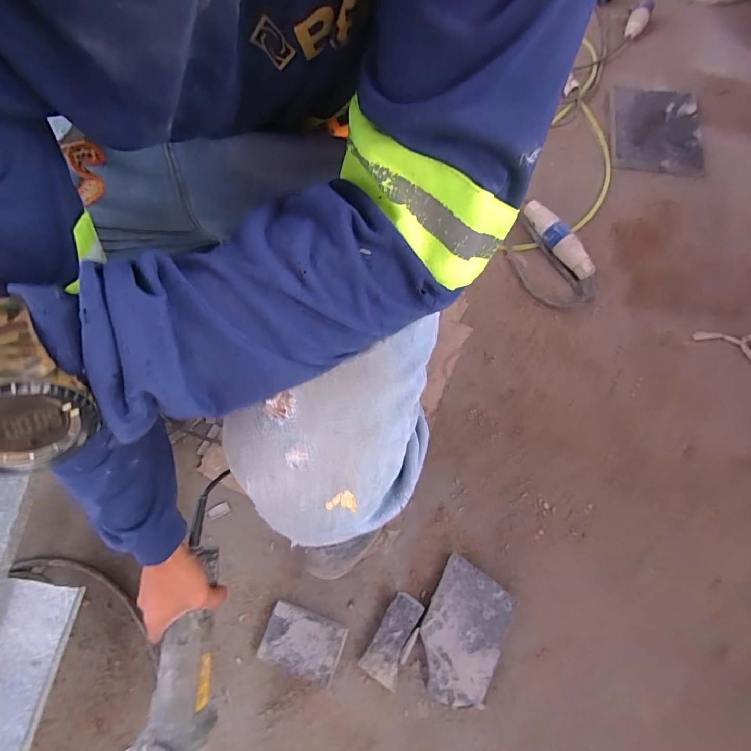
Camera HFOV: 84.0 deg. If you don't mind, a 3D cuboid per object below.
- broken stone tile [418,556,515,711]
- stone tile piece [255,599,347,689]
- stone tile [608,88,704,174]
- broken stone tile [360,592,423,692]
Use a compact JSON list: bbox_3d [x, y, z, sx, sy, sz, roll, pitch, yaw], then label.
[{"bbox_3d":[0.131,0.383,0.626,0.114,0.022,0.177,26,68,12],"label":"broken stone tile"},{"bbox_3d":[-0.109,0.400,0.625,0.117,0.021,0.081,18,67,9],"label":"stone tile piece"},{"bbox_3d":[0.653,-0.582,0.976,0.183,0.018,0.256,6,72,11],"label":"stone tile"},{"bbox_3d":[0.029,0.392,0.626,0.056,0.020,0.116,29,69,14],"label":"broken stone tile"}]

